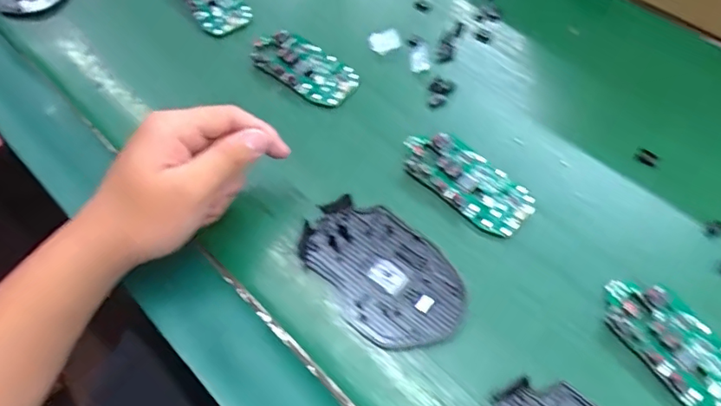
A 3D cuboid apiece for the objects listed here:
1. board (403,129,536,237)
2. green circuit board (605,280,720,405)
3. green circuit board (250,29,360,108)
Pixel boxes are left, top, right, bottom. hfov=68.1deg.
[{"bbox_3d":[0.074,-0.017,0.377,0.099,0.013,0.046,38,69,22],"label":"board"},{"bbox_3d":[0.188,0.085,0.310,0.045,0.011,0.099,-34,63,-15],"label":"green circuit board"},{"bbox_3d":[-0.044,-0.113,0.438,0.091,0.009,0.049,33,67,21],"label":"green circuit board"}]

